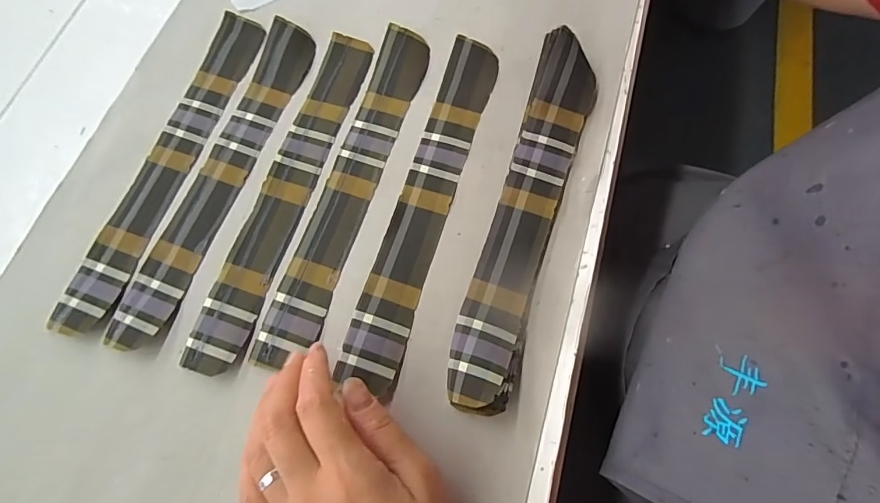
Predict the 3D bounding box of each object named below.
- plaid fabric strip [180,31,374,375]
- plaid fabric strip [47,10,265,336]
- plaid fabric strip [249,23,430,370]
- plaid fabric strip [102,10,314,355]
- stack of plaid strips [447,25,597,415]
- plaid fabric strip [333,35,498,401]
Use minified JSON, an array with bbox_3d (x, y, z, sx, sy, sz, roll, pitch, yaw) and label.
[{"bbox_3d":[-0.106,-0.047,0.315,0.036,0.010,0.258,15,73,7],"label":"plaid fabric strip"},{"bbox_3d":[-0.194,-0.068,0.323,0.035,0.009,0.257,17,73,8],"label":"plaid fabric strip"},{"bbox_3d":[-0.061,-0.048,0.312,0.036,0.009,0.255,16,73,7],"label":"plaid fabric strip"},{"bbox_3d":[-0.153,-0.058,0.318,0.036,0.010,0.255,17,73,8],"label":"plaid fabric strip"},{"bbox_3d":[0.056,-0.029,0.289,0.040,0.022,0.253,17,73,8],"label":"stack of plaid strips"},{"bbox_3d":[-0.009,-0.037,0.307,0.037,0.011,0.252,15,72,7],"label":"plaid fabric strip"}]

